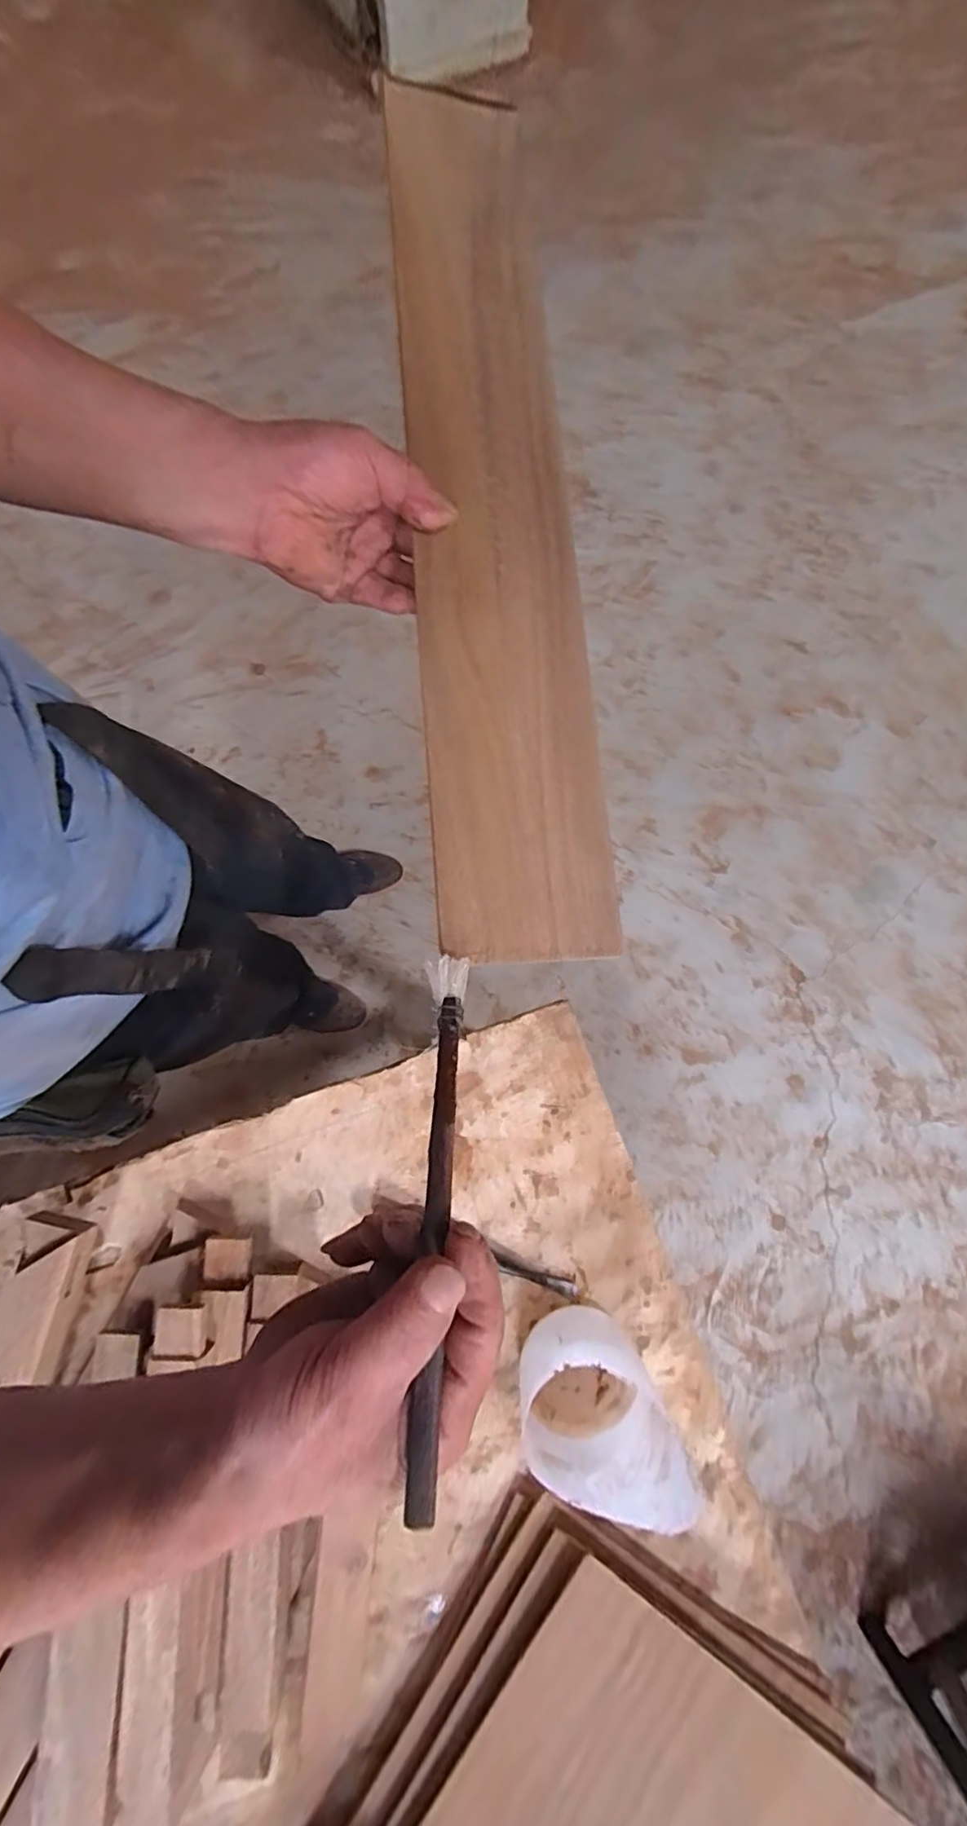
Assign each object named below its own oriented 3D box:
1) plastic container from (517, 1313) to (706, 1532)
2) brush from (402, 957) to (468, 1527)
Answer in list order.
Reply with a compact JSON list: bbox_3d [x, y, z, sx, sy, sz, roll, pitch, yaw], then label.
[{"bbox_3d":[0.078,0.352,0.418,0.097,0.119,0.090,0,80,-1],"label":"plastic container"},{"bbox_3d":[-0.019,0.110,0.239,0.015,0.005,0.198,2,61,1],"label":"brush"}]

